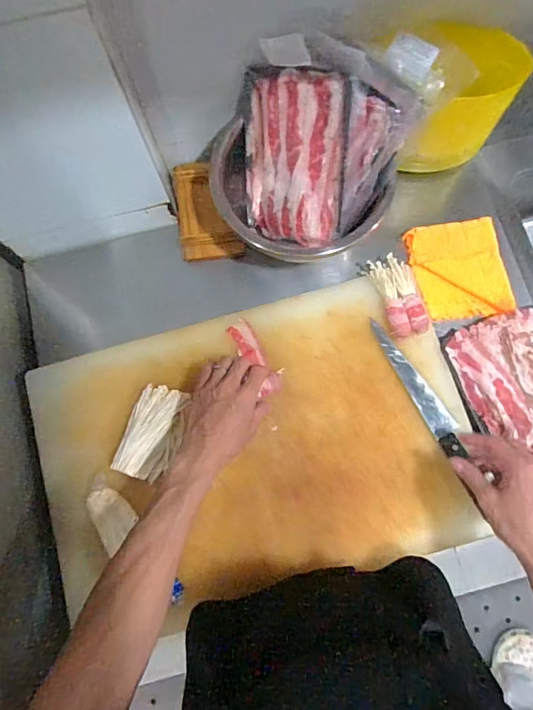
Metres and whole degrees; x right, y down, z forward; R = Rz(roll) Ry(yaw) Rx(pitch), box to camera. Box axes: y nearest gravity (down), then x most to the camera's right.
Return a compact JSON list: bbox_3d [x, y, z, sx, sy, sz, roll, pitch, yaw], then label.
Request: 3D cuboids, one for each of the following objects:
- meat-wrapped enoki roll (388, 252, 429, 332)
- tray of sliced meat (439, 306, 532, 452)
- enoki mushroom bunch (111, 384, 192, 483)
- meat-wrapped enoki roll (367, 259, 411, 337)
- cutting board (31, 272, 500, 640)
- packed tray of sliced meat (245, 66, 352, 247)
[{"bbox_3d":[0.210,-0.092,0.654,0.034,0.021,0.123,-13,77,-1],"label":"meat-wrapped enoki roll"},{"bbox_3d":[0.361,0.050,0.633,0.161,0.026,0.221,-17,78,-2],"label":"tray of sliced meat"},{"bbox_3d":[-0.155,0.105,0.611,0.068,0.035,0.126,15,78,5],"label":"enoki mushroom bunch"},{"bbox_3d":[0.178,-0.085,0.646,0.030,0.019,0.121,-17,78,-2],"label":"meat-wrapped enoki roll"},{"bbox_3d":[-0.017,0.126,0.617,0.571,0.036,0.378,-15,78,-2],"label":"cutting board"},{"bbox_3d":[0.032,-0.267,0.615,0.157,0.216,0.023,20,38,26],"label":"packed tray of sliced meat"}]

